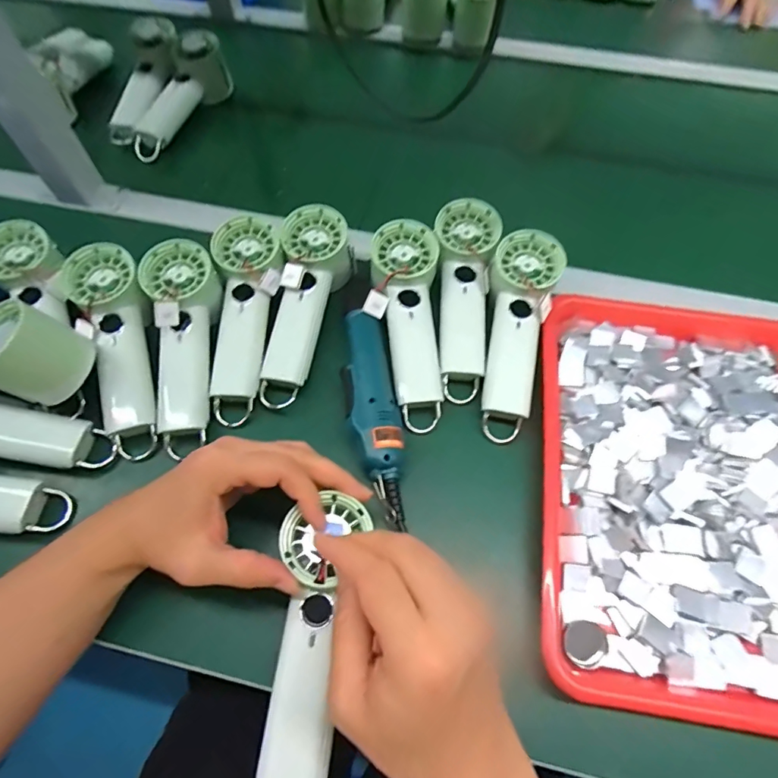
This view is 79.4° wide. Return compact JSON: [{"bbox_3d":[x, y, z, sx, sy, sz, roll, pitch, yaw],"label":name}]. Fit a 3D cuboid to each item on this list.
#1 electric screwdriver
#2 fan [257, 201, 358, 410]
[{"bbox_3d":[-0.013,0.019,0.399,0.041,0.030,0.190,-10,63,-4],"label":"electric screwdriver"},{"bbox_3d":[-0.080,-0.077,0.442,0.059,0.044,0.192,10,76,6],"label":"fan"}]

